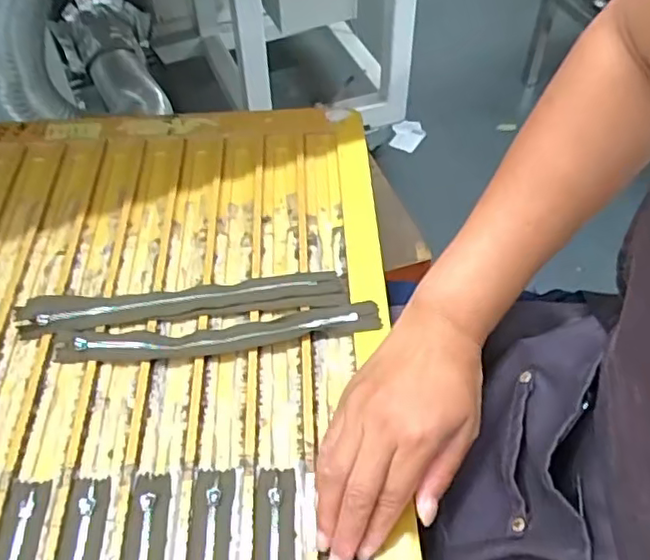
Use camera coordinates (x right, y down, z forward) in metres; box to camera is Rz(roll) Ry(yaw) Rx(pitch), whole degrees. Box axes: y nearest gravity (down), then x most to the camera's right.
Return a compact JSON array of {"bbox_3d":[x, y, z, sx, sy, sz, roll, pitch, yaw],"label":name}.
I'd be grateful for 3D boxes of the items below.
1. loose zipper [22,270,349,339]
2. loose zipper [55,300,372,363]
[{"bbox_3d":[-0.114,0.017,0.509,0.258,0.017,0.036,-7,50,-4],"label":"loose zipper"},{"bbox_3d":[-0.082,0.043,0.493,0.250,0.007,0.034,-6,50,-3],"label":"loose zipper"}]

